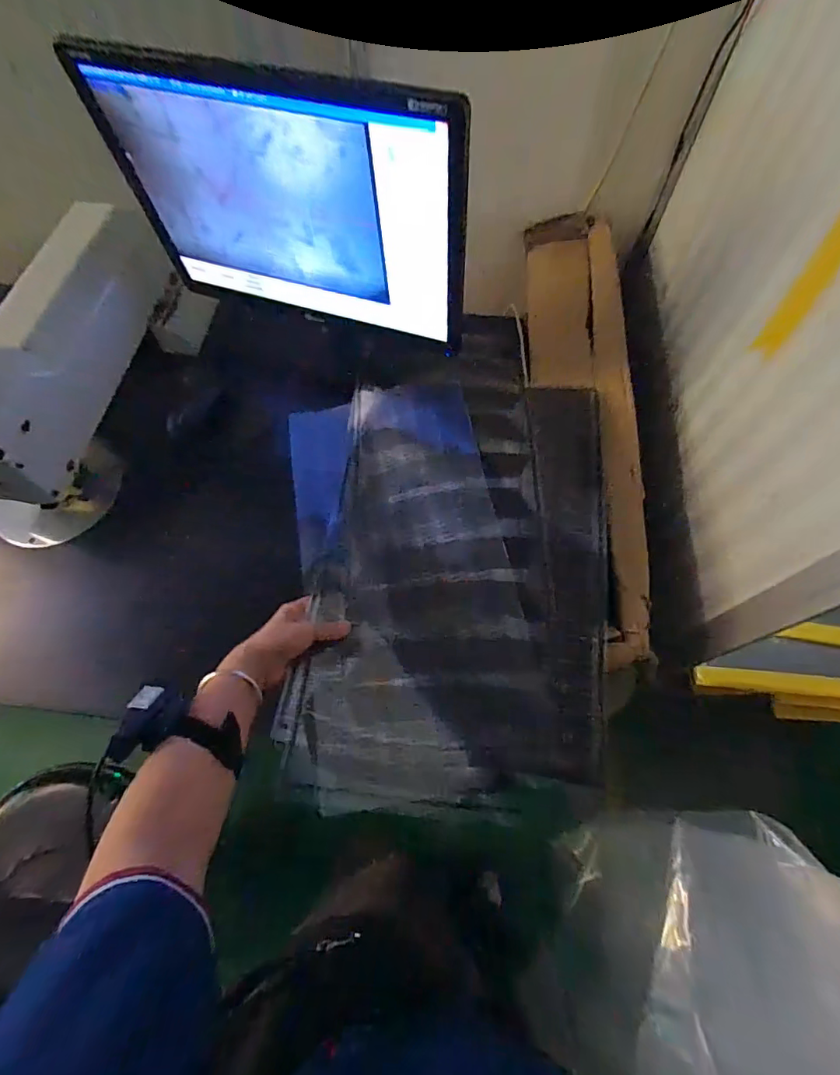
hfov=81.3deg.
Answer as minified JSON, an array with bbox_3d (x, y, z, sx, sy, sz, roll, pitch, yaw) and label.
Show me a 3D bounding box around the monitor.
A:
[{"bbox_3d":[-0.180,-0.405,0.616,0.371,0.288,0.067,18,66,9],"label":"monitor"}]

